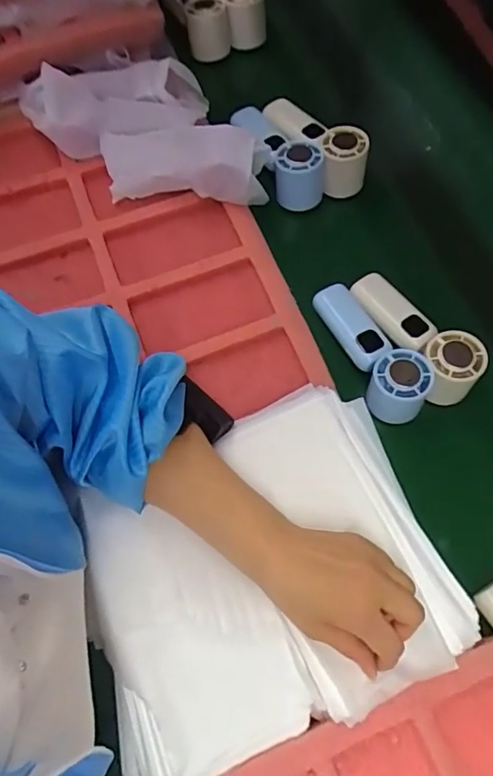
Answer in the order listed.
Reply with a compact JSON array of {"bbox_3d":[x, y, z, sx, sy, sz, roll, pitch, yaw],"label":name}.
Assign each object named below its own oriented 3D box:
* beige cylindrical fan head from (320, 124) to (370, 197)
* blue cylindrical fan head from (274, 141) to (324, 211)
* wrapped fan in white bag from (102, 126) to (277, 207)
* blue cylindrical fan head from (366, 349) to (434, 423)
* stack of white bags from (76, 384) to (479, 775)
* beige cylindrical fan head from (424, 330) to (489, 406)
[{"bbox_3d":[0.112,-0.261,0.575,0.050,0.052,0.058,5,69,3],"label":"beige cylindrical fan head"},{"bbox_3d":[0.061,-0.243,0.565,0.055,0.053,0.055,0,69,1],"label":"blue cylindrical fan head"},{"bbox_3d":[-0.070,-0.246,0.541,0.183,0.050,0.073,8,69,4],"label":"wrapped fan in white bag"},{"bbox_3d":[0.145,-0.001,0.475,0.053,0.055,0.056,0,69,1],"label":"blue cylindrical fan head"},{"bbox_3d":[0.012,0.145,0.408,0.284,0.024,0.245,-21,70,-7],"label":"stack of white bags"},{"bbox_3d":[0.199,-0.020,0.484,0.055,0.059,0.056,0,69,1],"label":"beige cylindrical fan head"}]

